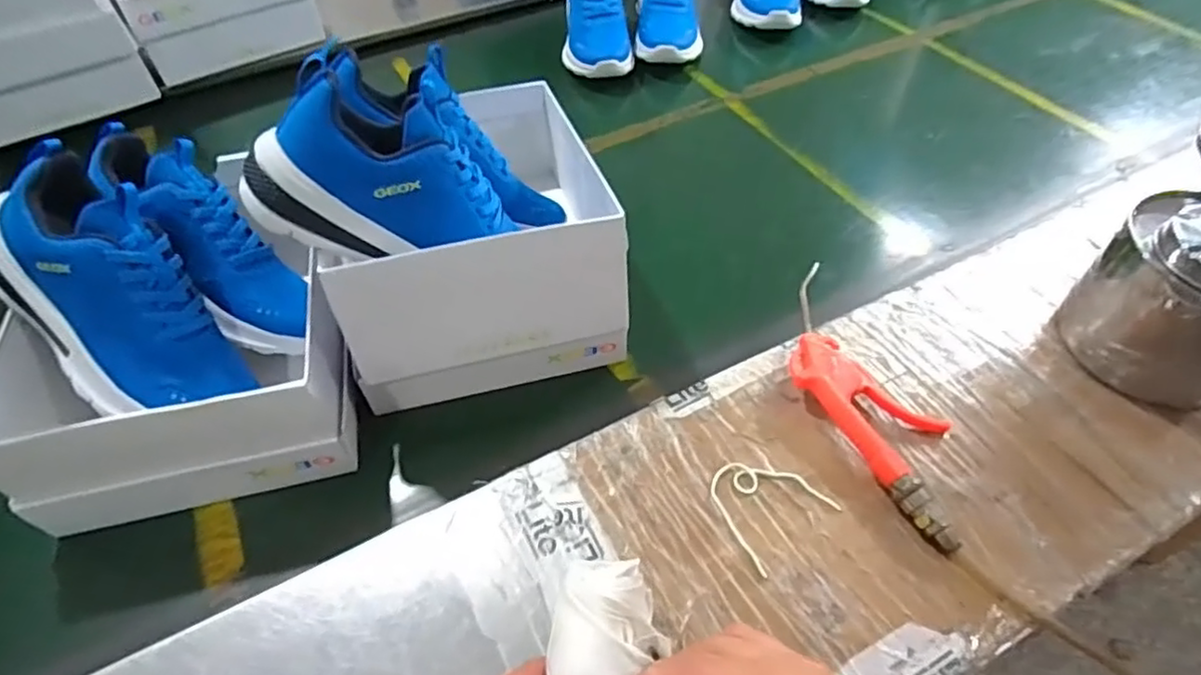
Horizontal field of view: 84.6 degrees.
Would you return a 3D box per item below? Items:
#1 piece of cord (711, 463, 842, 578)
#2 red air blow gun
[{"bbox_3d":[0.118,0.118,0.477,0.076,0.007,0.074,-32,57,-23],"label":"piece of cord"},{"bbox_3d":[0.214,0.049,0.525,0.102,0.033,0.232,-26,55,-19],"label":"red air blow gun"}]

